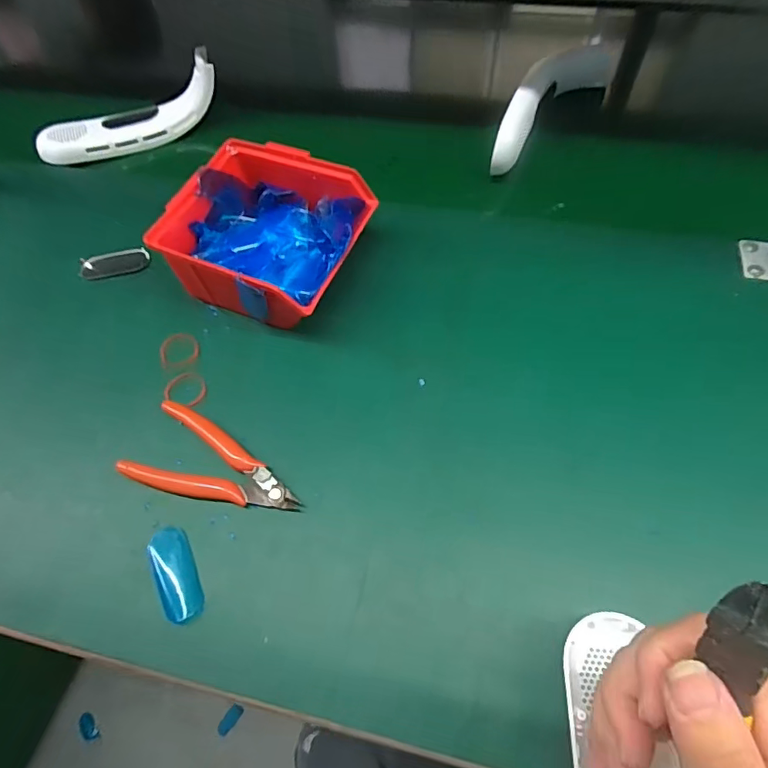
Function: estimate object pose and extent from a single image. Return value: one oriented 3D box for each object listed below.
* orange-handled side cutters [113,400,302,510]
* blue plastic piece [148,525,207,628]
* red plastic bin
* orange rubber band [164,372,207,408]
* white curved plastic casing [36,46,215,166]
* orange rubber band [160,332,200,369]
[{"bbox_3d":[-0.116,0.052,0.318,0.128,0.014,0.056,19,65,14],"label":"orange-handled side cutters"},{"bbox_3d":[-0.127,0.115,0.290,0.024,0.005,0.058,-26,63,-10],"label":"blue plastic piece"},{"bbox_3d":[-0.088,-0.114,0.377,0.136,0.067,0.130,19,65,14],"label":"red plastic bin"},{"bbox_3d":[-0.146,0.003,0.352,0.032,0.006,0.028,15,64,9],"label":"orange rubber band"},{"bbox_3d":[-0.261,-0.272,0.489,0.187,0.067,0.049,-22,62,-7],"label":"white curved plastic casing"},{"bbox_3d":[-0.160,-0.027,0.373,0.032,0.004,0.030,-4,68,5],"label":"orange rubber band"}]

